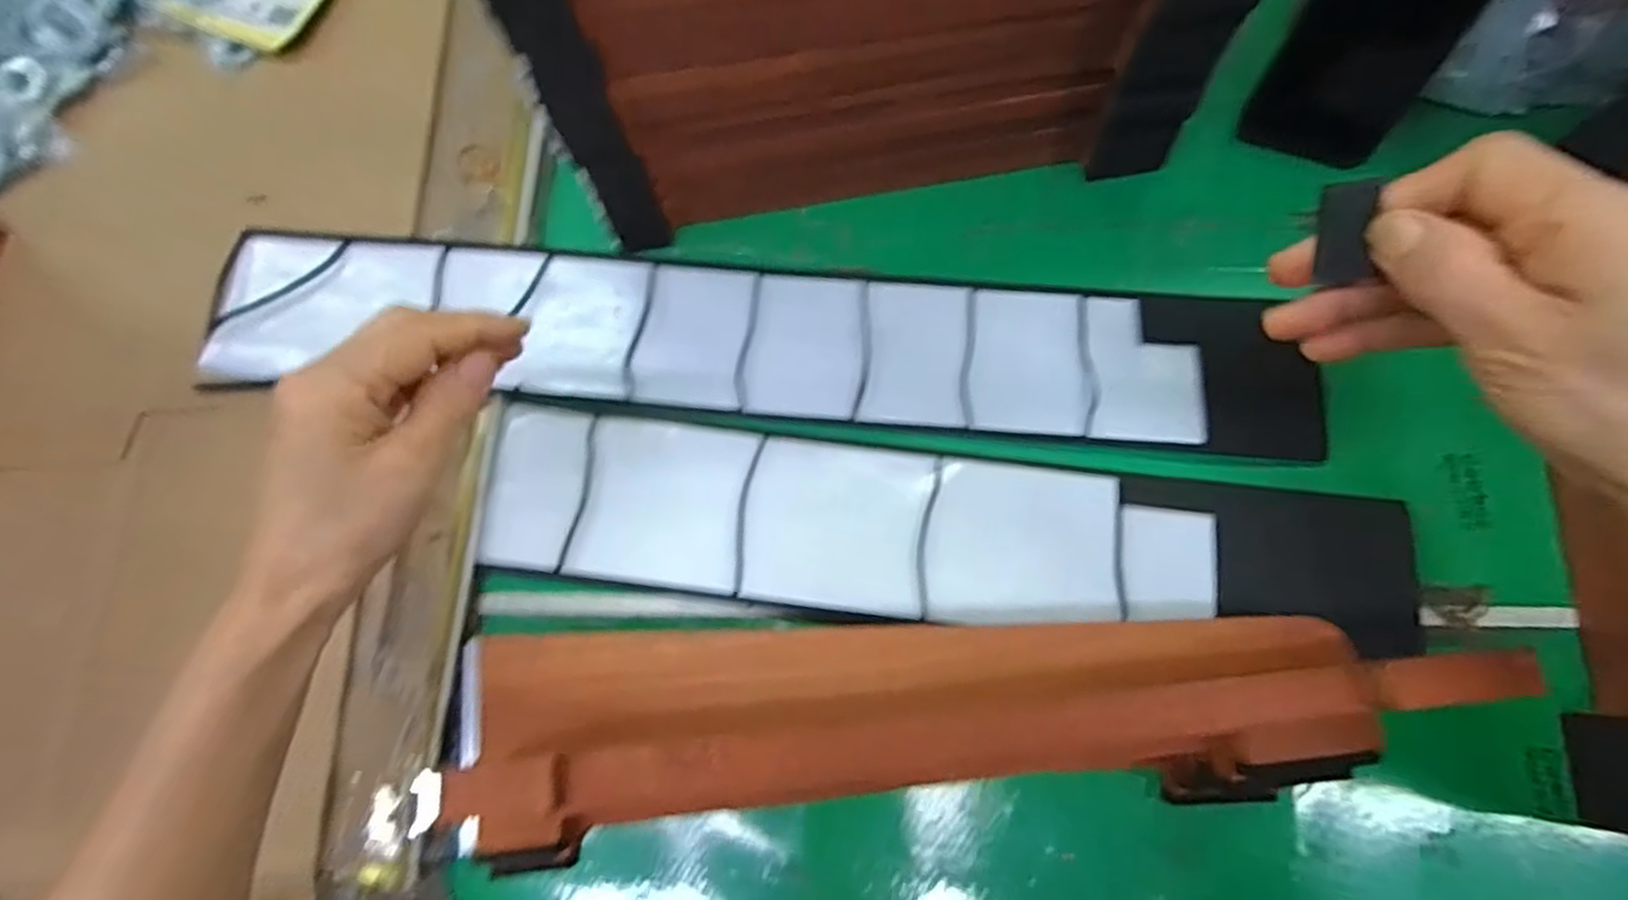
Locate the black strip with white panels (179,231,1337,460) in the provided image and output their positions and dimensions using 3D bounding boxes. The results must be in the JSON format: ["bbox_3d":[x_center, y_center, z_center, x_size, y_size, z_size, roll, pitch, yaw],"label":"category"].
[{"bbox_3d":[-0.041,-0.068,0.438,0.627,0.009,0.101,4,72,3],"label":"black strip with white panels"}]

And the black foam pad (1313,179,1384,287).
[{"bbox_3d":[0.161,-0.066,0.224,0.015,0.030,0.004,-6,32,18],"label":"black foam pad"}]

